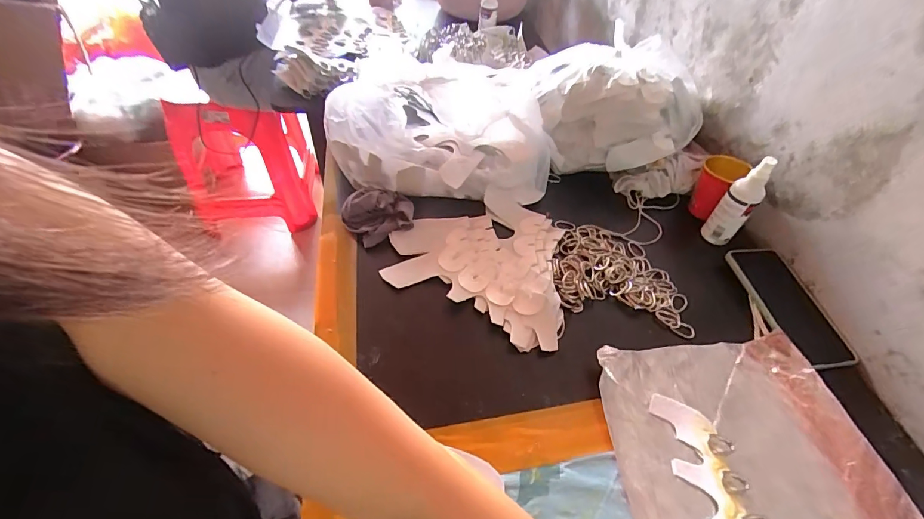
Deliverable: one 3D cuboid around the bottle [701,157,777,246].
[{"bbox_3d":[0.359,-0.072,0.551,0.033,0.126,0.029,11,50,4],"label":"bottle"}]

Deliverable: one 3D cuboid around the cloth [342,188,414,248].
[{"bbox_3d":[-0.108,-0.061,0.560,0.090,0.039,0.074,-20,55,-20],"label":"cloth"}]

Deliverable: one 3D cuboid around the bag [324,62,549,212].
[{"bbox_3d":[-0.032,-0.191,0.621,0.301,0.120,0.195,3,50,-3],"label":"bag"}]

